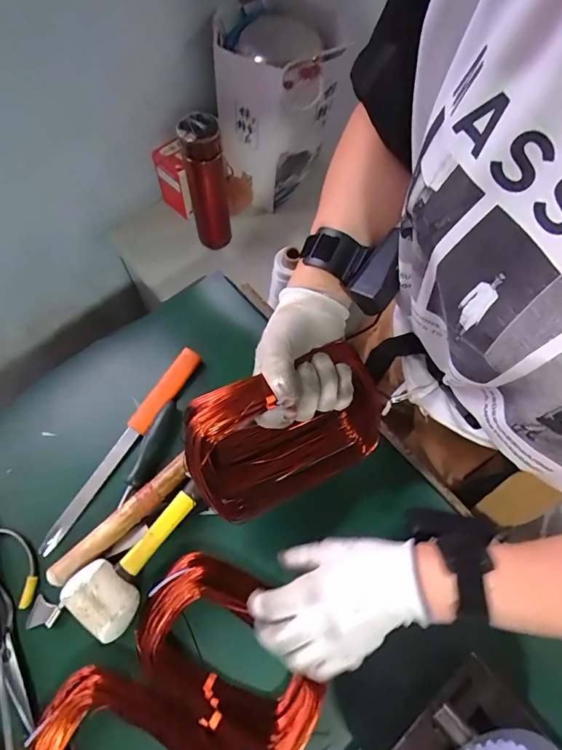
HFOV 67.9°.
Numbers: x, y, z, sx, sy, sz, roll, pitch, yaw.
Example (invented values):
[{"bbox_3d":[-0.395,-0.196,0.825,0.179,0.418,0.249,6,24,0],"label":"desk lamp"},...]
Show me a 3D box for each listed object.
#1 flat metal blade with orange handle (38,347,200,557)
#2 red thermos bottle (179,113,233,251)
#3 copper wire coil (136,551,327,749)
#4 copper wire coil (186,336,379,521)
[{"bbox_3d":[-0.180,0.078,0.480,0.028,0.013,0.268,29,69,10],"label":"flat metal blade with orange handle"},{"bbox_3d":[-0.125,-0.317,0.715,0.065,0.231,0.059,-7,67,-5],"label":"red thermos bottle"},{"bbox_3d":[-0.048,0.265,0.402,0.185,0.031,0.126,30,69,9],"label":"copper wire coil"},{"bbox_3d":[0.002,0.051,0.382,0.170,0.107,0.095,-23,71,-12],"label":"copper wire coil"}]

